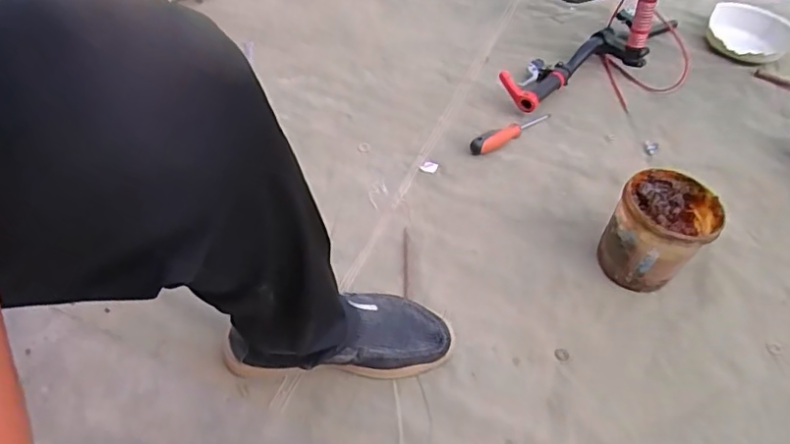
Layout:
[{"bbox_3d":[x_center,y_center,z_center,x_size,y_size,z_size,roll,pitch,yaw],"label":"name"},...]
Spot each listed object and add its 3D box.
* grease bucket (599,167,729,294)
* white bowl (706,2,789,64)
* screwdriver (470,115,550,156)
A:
[{"bbox_3d":[0.357,0.023,0.768,0.117,0.143,0.114,1,50,-1],"label":"grease bucket"},{"bbox_3d":[0.721,-0.378,1.121,0.164,0.065,0.164,25,53,18],"label":"white bowl"},{"bbox_3d":[0.203,-0.160,0.957,0.173,0.032,0.031,-27,56,-23],"label":"screwdriver"}]

